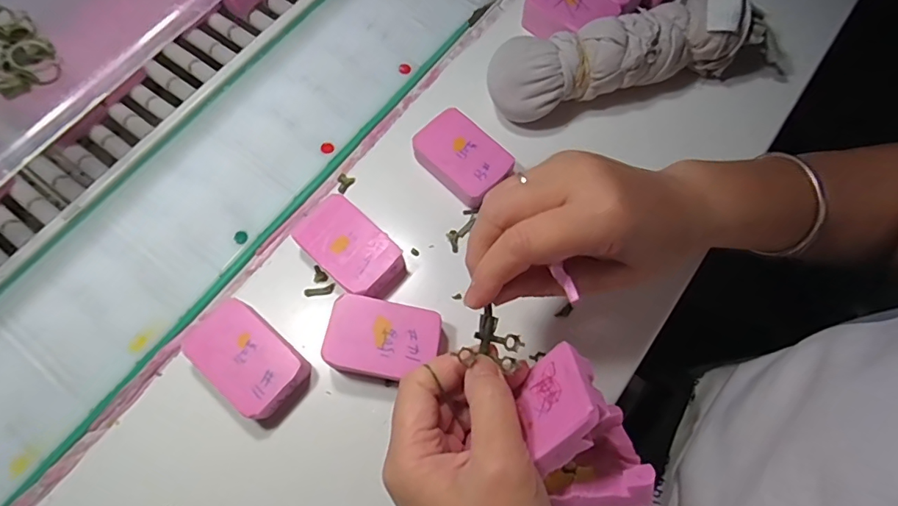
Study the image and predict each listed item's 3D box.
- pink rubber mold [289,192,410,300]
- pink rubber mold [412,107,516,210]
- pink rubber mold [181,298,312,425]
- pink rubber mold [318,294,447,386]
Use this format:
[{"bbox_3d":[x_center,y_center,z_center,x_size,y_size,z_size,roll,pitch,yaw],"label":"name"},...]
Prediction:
[{"bbox_3d":[-0.070,-0.003,0.340,0.075,0.023,0.047,41,74,11],"label":"pink rubber mold"},{"bbox_3d":[0.009,-0.071,0.367,0.069,0.026,0.051,43,74,11],"label":"pink rubber mold"},{"bbox_3d":[-0.131,0.069,0.314,0.076,0.021,0.048,39,74,10],"label":"pink rubber mold"},{"bbox_3d":[-0.043,0.059,0.317,0.070,0.030,0.049,11,71,1],"label":"pink rubber mold"}]

